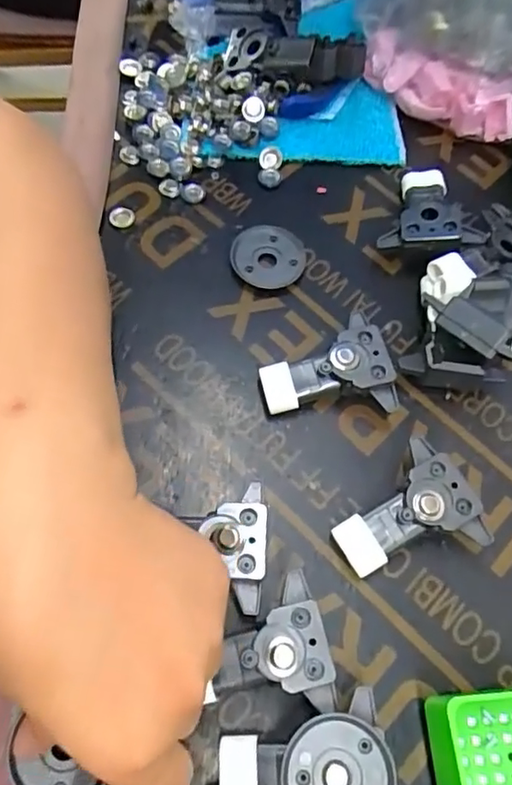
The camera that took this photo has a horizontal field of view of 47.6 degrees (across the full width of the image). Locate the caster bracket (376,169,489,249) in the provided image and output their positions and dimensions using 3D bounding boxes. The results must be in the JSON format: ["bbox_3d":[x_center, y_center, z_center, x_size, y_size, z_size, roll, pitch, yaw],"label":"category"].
[{"bbox_3d":[0.105,-0.110,0.349,0.055,0.029,0.065,9,66,3],"label":"caster bracket"}]

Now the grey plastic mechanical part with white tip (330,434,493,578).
[{"bbox_3d":[0.069,0.058,0.278,0.064,0.025,0.054,-24,68,-11],"label":"grey plastic mechanical part with white tip"}]

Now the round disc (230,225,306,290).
[{"bbox_3d":[0.008,-0.081,0.339,0.041,0.012,0.039,0,66,0],"label":"round disc"}]

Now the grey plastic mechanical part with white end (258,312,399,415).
[{"bbox_3d":[0.036,-0.008,0.302,0.064,0.026,0.045,-12,66,-6],"label":"grey plastic mechanical part with white end"}]

